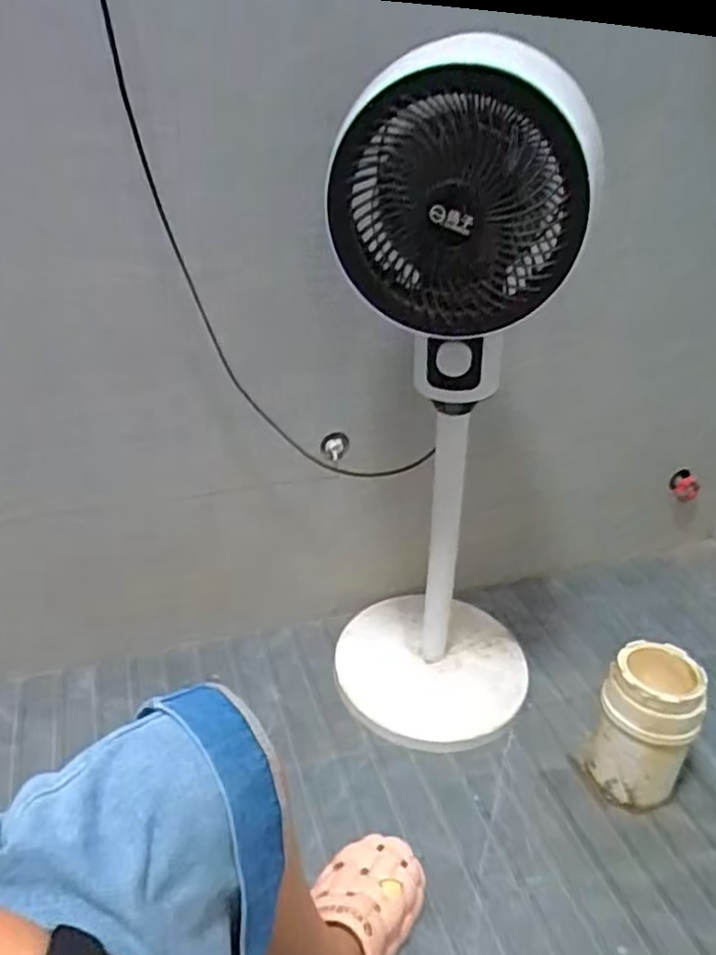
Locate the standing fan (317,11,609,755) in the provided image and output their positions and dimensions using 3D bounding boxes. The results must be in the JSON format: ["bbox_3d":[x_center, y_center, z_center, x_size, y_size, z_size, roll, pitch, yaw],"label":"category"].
[{"bbox_3d":[0.113,-0.037,0.821,0.248,0.770,0.259,12,33,15],"label":"standing fan"}]

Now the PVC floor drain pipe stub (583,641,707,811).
[{"bbox_3d":[0.352,0.304,0.853,0.107,0.174,0.105,21,36,27],"label":"PVC floor drain pipe stub"}]

